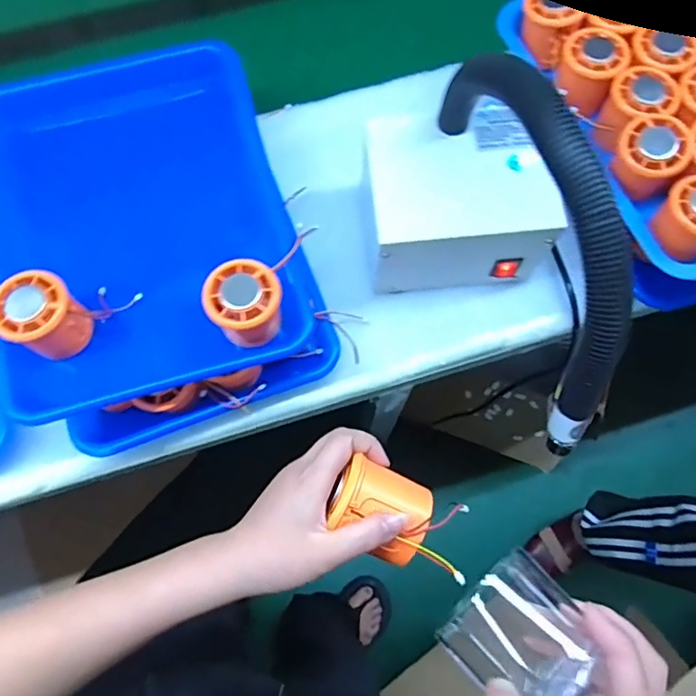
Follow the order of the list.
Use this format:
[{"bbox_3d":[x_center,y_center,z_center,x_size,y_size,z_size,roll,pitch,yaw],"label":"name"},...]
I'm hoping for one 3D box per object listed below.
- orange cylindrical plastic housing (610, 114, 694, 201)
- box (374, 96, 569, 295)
[{"bbox_3d":[0.257,-0.163,0.474,0.057,0.045,0.058,43,77,13],"label":"orange cylindrical plastic housing"},{"bbox_3d":[0.099,-0.134,0.517,0.161,0.109,0.127,-5,72,-2],"label":"box"}]

